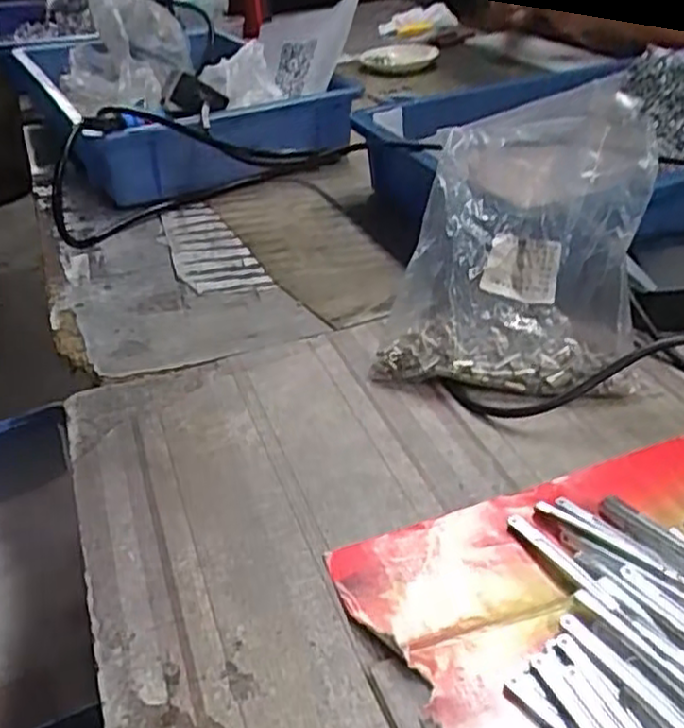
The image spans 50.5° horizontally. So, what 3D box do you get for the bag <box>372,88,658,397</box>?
[{"bbox_3d":[0.112,-0.074,0.460,0.144,0.184,0.040,6,-7,18],"label":"bag"}]

